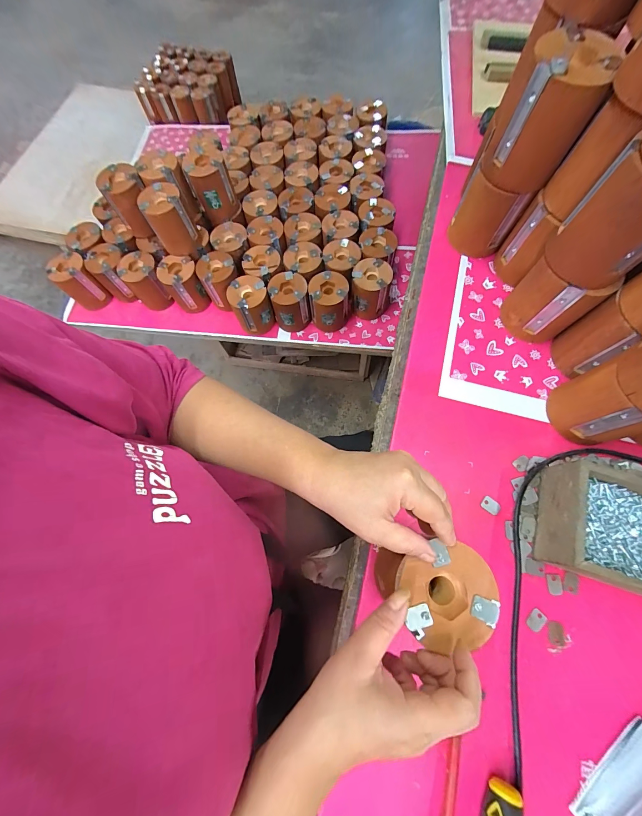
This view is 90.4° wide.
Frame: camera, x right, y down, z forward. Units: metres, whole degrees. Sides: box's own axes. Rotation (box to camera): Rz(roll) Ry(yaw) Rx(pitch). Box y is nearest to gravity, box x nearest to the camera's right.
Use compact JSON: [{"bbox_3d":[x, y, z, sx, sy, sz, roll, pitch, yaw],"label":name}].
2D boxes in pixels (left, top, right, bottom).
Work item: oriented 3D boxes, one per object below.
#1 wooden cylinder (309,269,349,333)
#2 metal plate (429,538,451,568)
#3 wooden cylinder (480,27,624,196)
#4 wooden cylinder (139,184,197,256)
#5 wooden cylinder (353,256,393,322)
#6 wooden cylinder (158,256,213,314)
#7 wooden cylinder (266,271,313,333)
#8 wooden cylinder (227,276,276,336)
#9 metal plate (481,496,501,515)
[{"bbox_3d":[0.016,-0.219,0.666,0.076,0.099,0.074,-1,72,2],"label":"wooden cylinder"},{"bbox_3d":[0.093,0.114,0.251,0.015,0.004,0.019,-12,72,-3],"label":"metal plate"},{"bbox_3d":[0.229,-0.303,0.338,0.079,0.102,0.062,20,73,8],"label":"wooden cylinder"},{"bbox_3d":[-0.296,-0.364,0.626,0.075,0.104,0.082,-29,73,-8],"label":"wooden cylinder"},{"bbox_3d":[0.106,-0.249,0.668,0.081,0.098,0.081,-1,72,2],"label":"wooden cylinder"},{"bbox_3d":[-0.294,-0.264,0.692,0.072,0.097,0.080,-29,73,-8],"label":"wooden cylinder"},{"bbox_3d":[-0.063,-0.214,0.673,0.075,0.117,0.079,-1,72,2],"label":"wooden cylinder"},{"bbox_3d":[-0.145,-0.211,0.667,0.076,0.096,0.075,-1,72,2],"label":"wooden cylinder"},{"bbox_3d":[0.190,0.109,0.355,0.021,0.004,0.015,34,75,11],"label":"metal plate"}]

